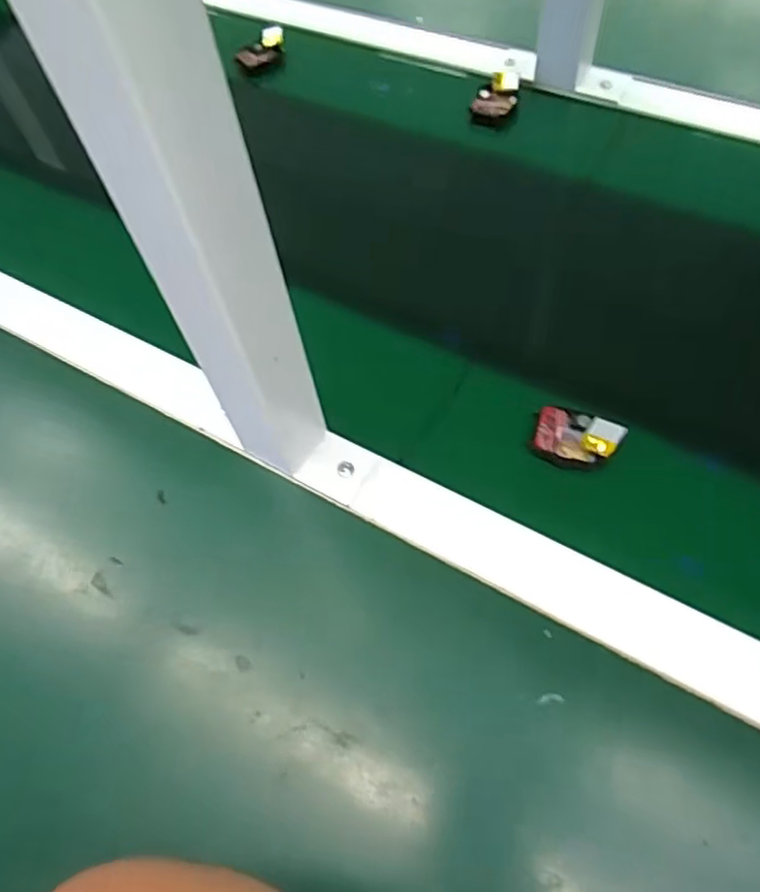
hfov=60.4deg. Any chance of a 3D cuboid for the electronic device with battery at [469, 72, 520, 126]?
[{"bbox_3d":[0.104,-0.312,0.588,0.038,0.026,0.044,9,61,8],"label":"electronic device with battery"}]

